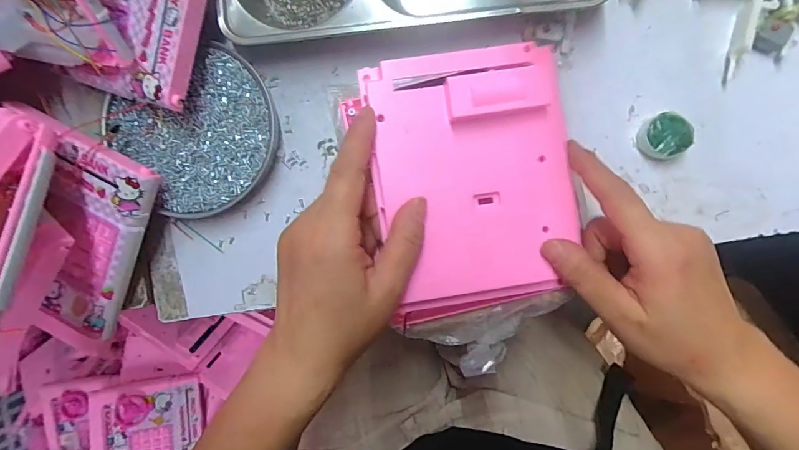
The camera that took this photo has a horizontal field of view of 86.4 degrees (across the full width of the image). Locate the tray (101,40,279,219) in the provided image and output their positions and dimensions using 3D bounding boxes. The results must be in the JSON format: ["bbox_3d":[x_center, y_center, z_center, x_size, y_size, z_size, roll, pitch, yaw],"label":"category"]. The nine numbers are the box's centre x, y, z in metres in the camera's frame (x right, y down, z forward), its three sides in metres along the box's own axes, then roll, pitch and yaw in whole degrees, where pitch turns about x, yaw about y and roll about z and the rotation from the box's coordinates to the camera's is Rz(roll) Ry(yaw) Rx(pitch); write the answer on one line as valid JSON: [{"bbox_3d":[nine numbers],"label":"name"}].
[{"bbox_3d":[-0.153,-0.068,0.338,0.120,0.027,0.112,0,93,4],"label":"tray"}]

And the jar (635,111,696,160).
[{"bbox_3d":[0.199,-0.067,0.315,0.035,0.019,0.033,0,93,4],"label":"jar"}]

